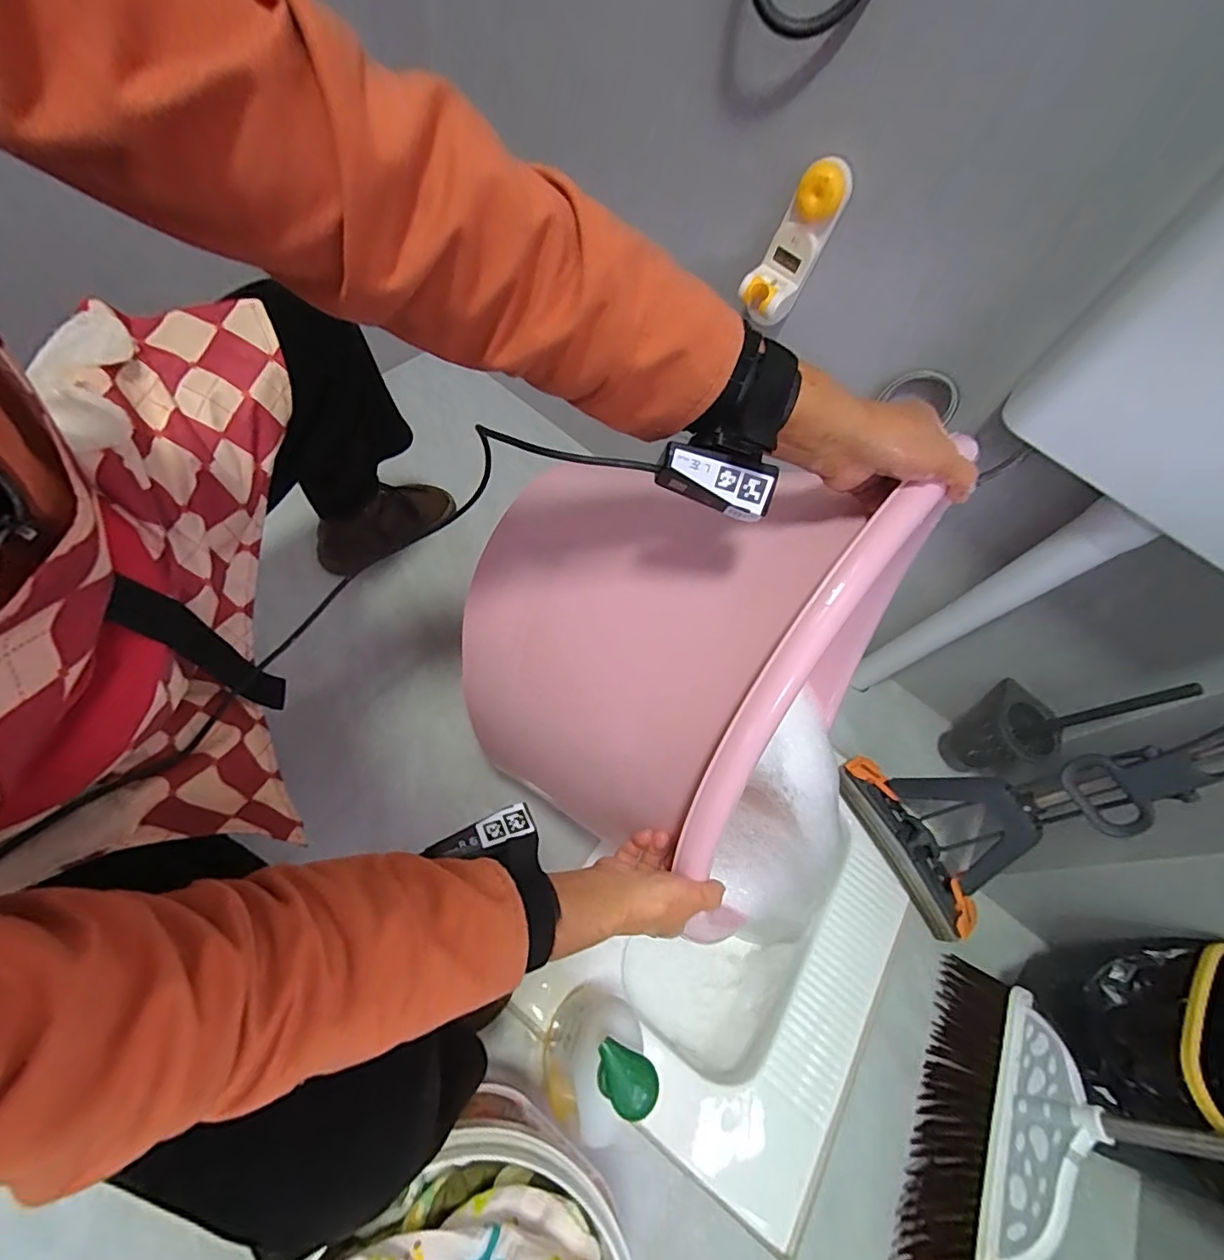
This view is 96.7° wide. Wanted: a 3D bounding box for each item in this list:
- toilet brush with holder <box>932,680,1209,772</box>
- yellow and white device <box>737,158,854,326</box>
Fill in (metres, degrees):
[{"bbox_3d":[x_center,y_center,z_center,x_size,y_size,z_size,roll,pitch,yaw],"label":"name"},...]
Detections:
[{"bbox_3d":[0.655,0.147,0.838,0.126,0.338,0.103,-42,76,-16],"label":"toilet brush with holder"},{"bbox_3d":[0.213,-0.455,0.648,0.047,0.168,0.058,-27,71,-35],"label":"yellow and white device"}]

